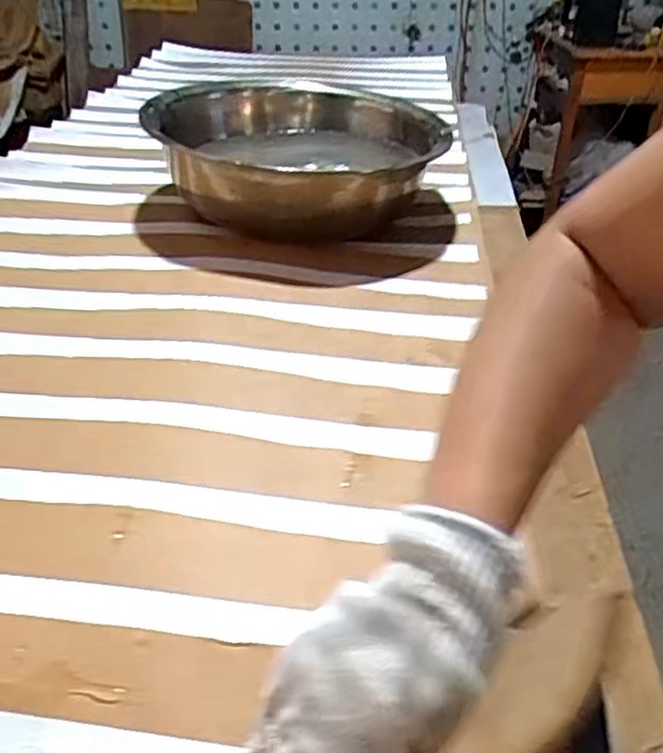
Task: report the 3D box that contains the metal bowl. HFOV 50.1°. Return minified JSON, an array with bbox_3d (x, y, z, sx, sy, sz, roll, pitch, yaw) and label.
[{"bbox_3d":[-0.048,-0.299,0.948,0.350,0.116,0.373,1,34,0],"label":"metal bowl"}]

